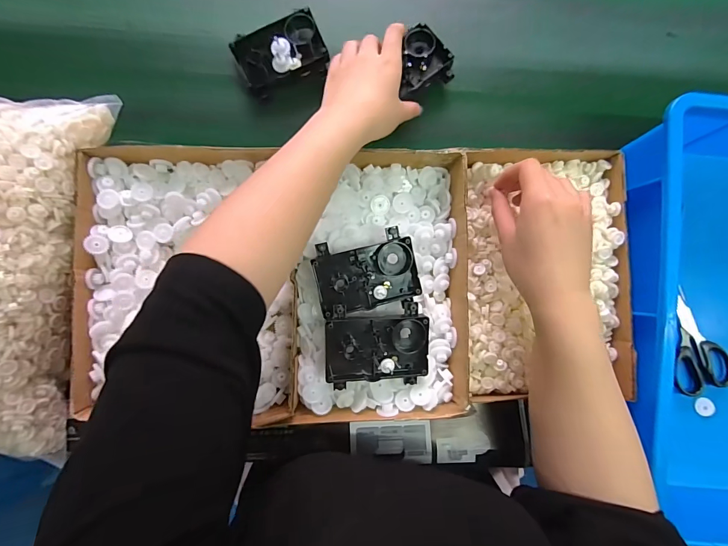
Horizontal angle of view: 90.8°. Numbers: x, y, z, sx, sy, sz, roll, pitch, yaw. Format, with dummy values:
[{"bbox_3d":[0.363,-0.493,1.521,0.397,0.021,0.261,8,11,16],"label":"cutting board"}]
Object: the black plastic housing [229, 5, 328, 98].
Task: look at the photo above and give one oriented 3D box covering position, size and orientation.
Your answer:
[{"bbox_3d":[-0.095,-0.250,0.412,0.098,0.032,0.061,-23,88,-3],"label":"black plastic housing"}]

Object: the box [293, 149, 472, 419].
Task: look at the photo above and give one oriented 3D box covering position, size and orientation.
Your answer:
[{"bbox_3d":[0.018,0.010,0.369,0.167,0.049,0.261,2,87,-2],"label":"box"}]

